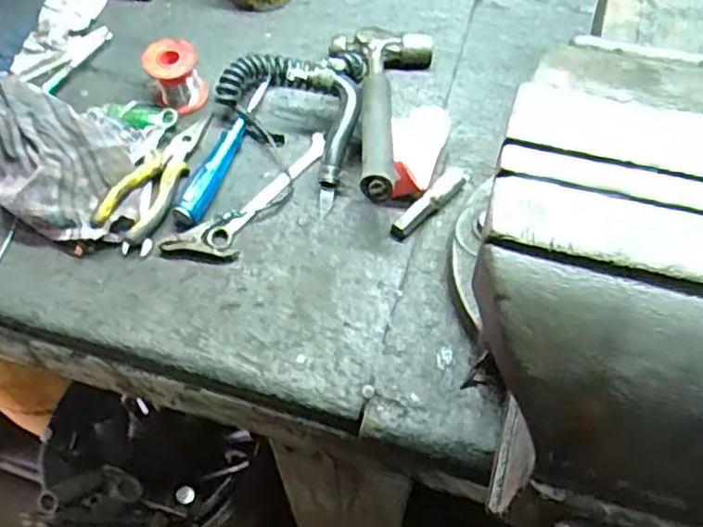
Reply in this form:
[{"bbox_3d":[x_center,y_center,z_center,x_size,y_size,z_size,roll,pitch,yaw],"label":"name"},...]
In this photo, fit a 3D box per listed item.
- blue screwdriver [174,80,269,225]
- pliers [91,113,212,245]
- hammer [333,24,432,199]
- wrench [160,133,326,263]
[{"bbox_3d":[-0.122,-0.115,0.662,0.022,0.022,0.181,16,60,10],"label":"blue screwdriver"},{"bbox_3d":[-0.179,-0.089,0.638,0.045,0.022,0.151,16,60,11],"label":"pliers"},{"bbox_3d":[0.023,-0.144,0.639,0.104,0.038,0.245,4,46,3],"label":"hammer"},{"bbox_3d":[-0.083,-0.060,0.632,0.053,0.009,0.188,38,66,21],"label":"wrench"}]

